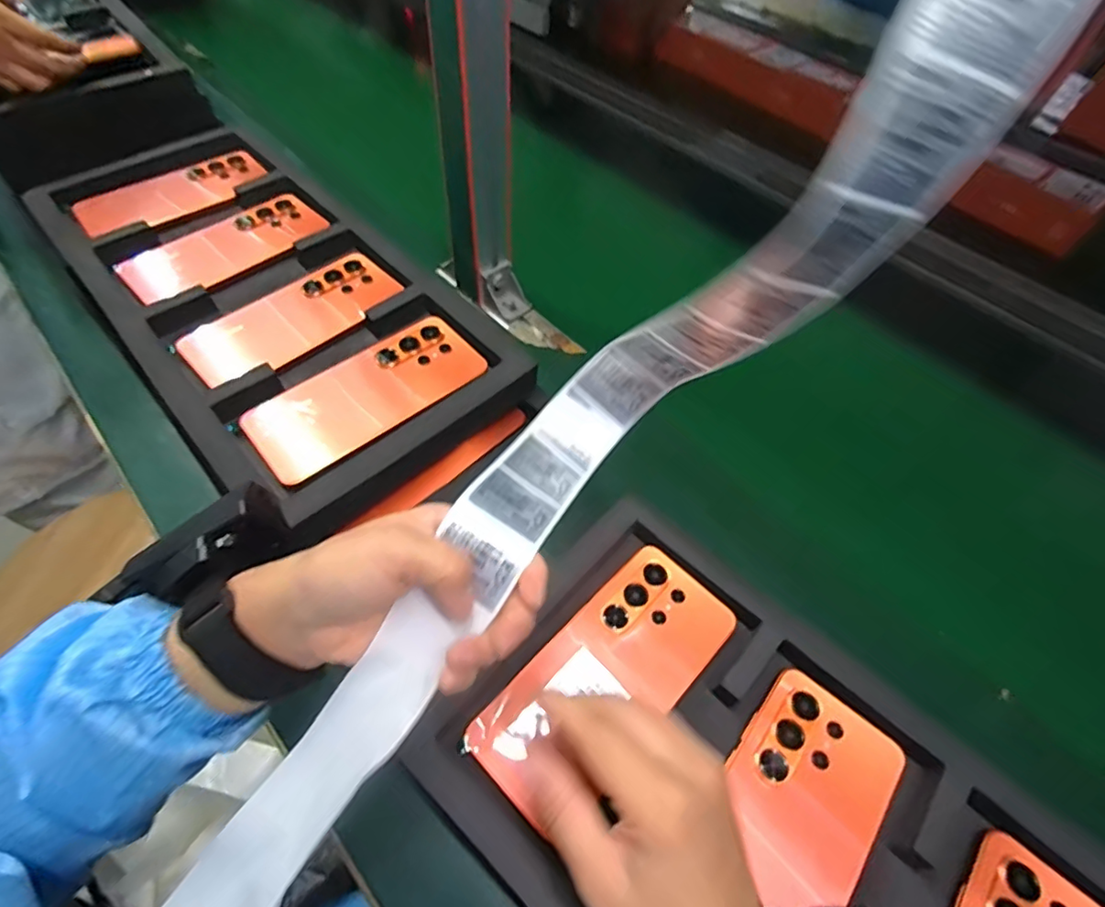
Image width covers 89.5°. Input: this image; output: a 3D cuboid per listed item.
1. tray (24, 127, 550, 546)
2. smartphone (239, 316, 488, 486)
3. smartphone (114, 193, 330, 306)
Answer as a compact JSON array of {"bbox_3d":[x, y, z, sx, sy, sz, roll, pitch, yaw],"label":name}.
[{"bbox_3d":[-0.243,-0.141,0.474,0.222,0.028,0.477,-36,65,-25],"label":"tray"},{"bbox_3d":[-0.136,-0.045,0.415,0.170,0.008,0.076,-34,64,-24],"label":"smartphone"},{"bbox_3d":[-0.292,-0.188,0.502,0.173,0.014,0.091,-38,65,-26],"label":"smartphone"}]

